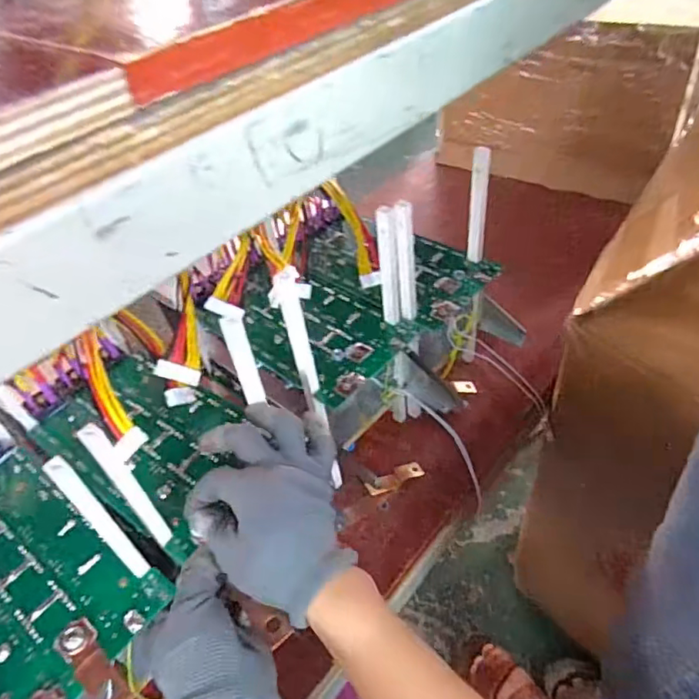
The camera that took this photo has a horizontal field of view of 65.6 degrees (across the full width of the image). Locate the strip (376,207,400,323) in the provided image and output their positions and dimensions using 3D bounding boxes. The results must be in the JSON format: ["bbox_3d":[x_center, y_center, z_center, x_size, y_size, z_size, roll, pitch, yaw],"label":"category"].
[{"bbox_3d":[0.037,-0.075,0.513,0.016,0.124,0.019,-4,44,5],"label":"strip"}]

